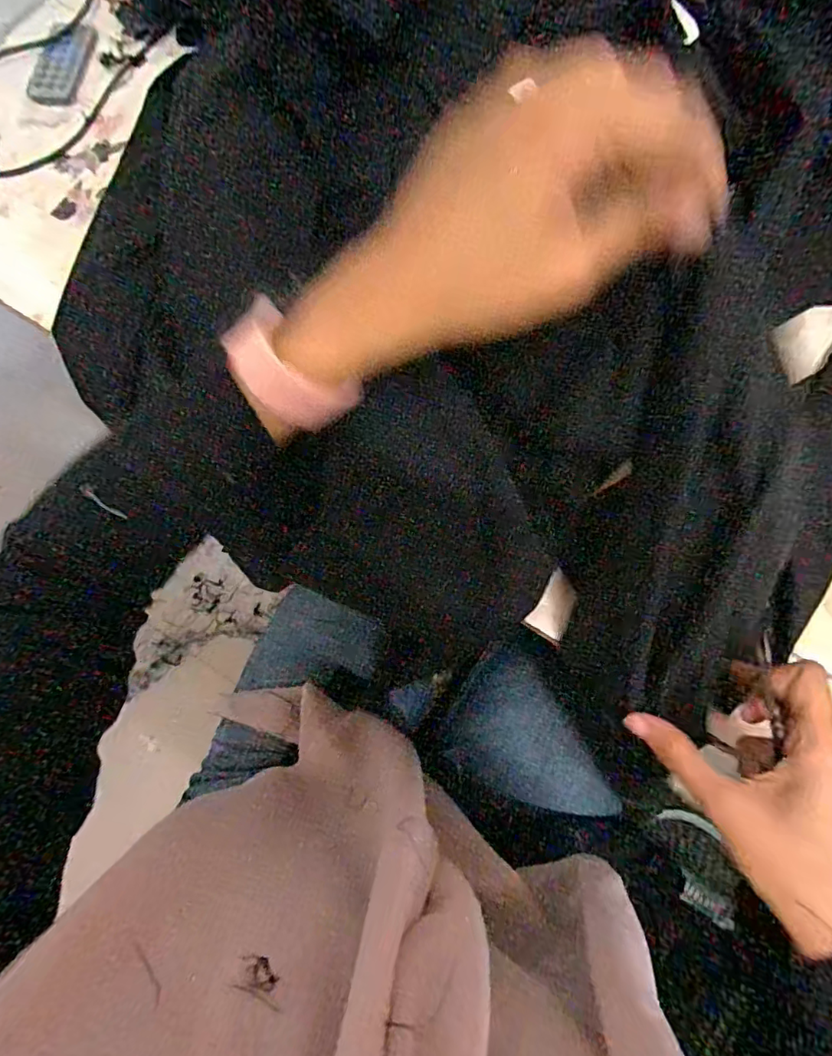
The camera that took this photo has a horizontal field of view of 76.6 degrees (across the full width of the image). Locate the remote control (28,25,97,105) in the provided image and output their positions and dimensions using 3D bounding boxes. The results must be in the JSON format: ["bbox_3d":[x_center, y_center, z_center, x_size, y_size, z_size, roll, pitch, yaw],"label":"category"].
[{"bbox_3d":[-0.297,-0.391,0.442,0.042,0.006,0.084,7,76,4],"label":"remote control"}]

